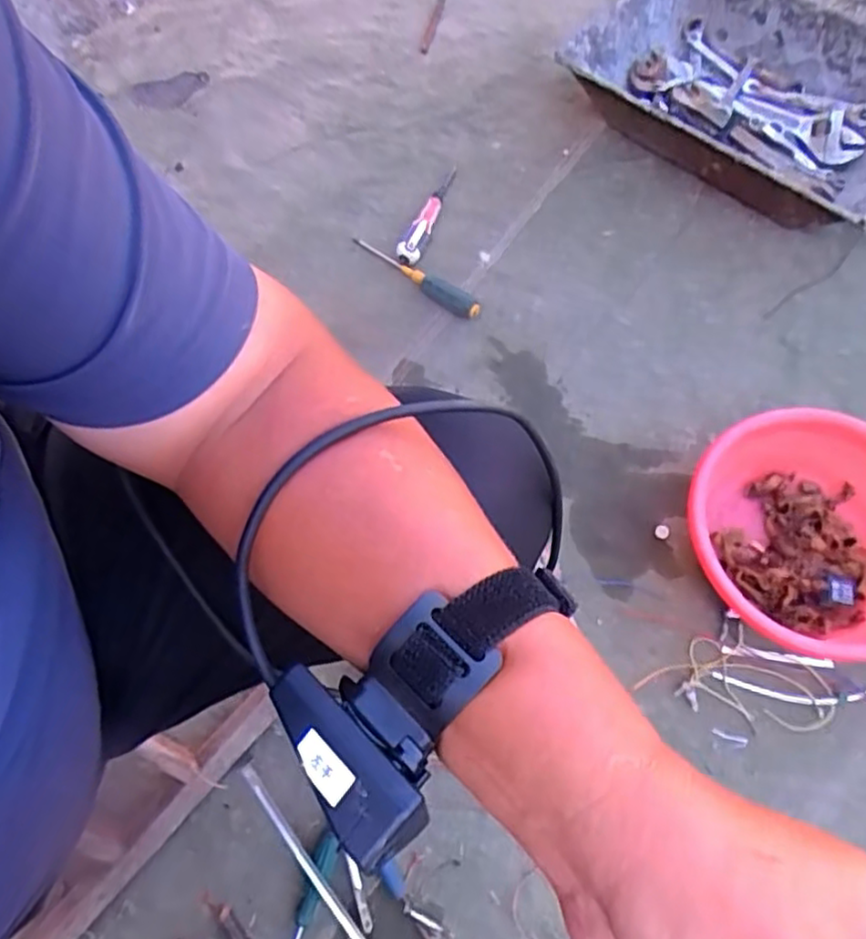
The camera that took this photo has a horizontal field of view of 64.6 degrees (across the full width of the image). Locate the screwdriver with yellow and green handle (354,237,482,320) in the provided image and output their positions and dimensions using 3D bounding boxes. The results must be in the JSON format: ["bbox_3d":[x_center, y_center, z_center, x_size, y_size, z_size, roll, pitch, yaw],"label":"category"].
[{"bbox_3d":[-0.026,-0.288,1.024,0.243,0.028,0.034,39,75,18],"label":"screwdriver with yellow and green handle"}]

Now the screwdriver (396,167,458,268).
[{"bbox_3d":[-0.009,-0.398,1.073,0.041,0.029,0.209,13,62,10],"label":"screwdriver"}]

